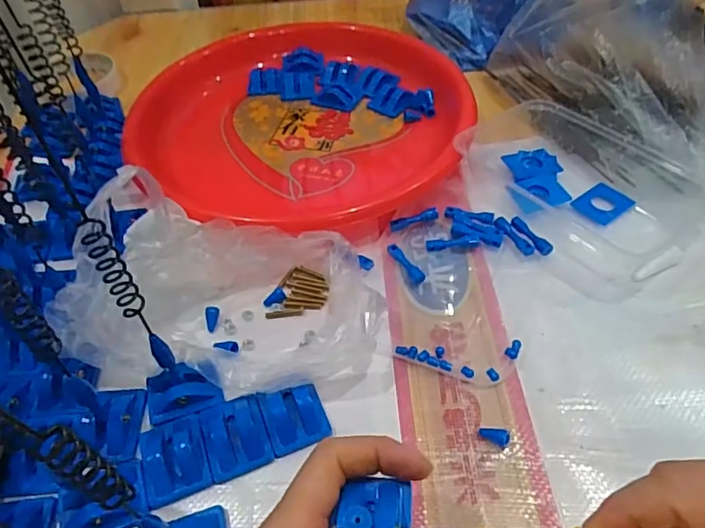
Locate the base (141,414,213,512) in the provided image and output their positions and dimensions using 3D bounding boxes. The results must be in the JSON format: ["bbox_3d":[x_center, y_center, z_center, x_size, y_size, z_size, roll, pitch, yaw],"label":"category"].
[{"bbox_3d":[-0.098,0.105,0.290,0.035,0.011,0.044,-19,50,-12],"label":"base"}]

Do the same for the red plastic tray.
[{"bbox_3d":[-0.052,-0.146,0.485,0.289,0.033,0.303,-33,55,-22],"label":"red plastic tray"}]

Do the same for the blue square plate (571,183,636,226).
[{"bbox_3d":[0.190,-0.047,0.400,0.040,0.004,0.030,-32,54,-22],"label":"blue square plate"}]

